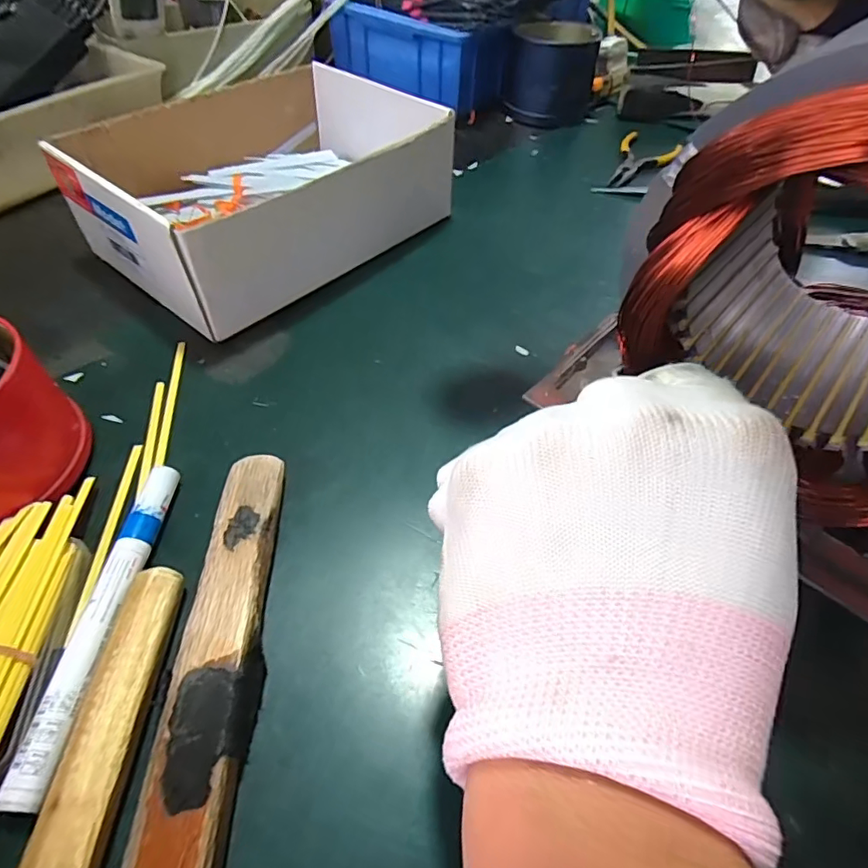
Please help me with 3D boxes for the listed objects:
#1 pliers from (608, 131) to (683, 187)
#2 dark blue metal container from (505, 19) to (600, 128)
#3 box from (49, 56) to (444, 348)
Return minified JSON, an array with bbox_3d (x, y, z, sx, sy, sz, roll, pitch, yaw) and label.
[{"bbox_3d":[0.200,-0.276,0.524,0.057,0.007,0.110,35,57,23],"label":"pliers"},{"bbox_3d":[0.129,-0.396,0.578,0.096,0.076,0.090,11,51,5],"label":"dark blue metal container"},{"bbox_3d":[-0.127,-0.193,0.401,0.184,0.080,0.237,37,58,24],"label":"box"}]

